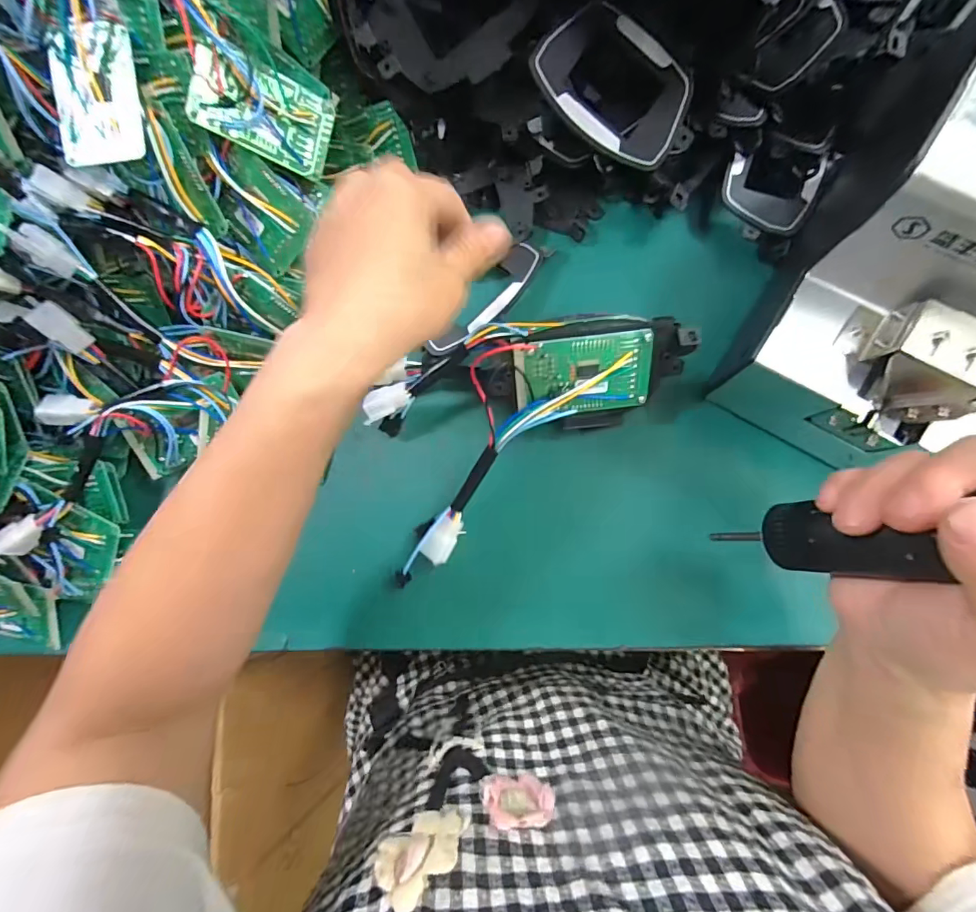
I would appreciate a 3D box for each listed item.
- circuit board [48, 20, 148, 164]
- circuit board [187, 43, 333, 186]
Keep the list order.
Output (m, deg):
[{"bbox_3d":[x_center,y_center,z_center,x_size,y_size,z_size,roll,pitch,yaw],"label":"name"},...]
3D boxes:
[{"bbox_3d":[-0.221,-0.203,0.257,0.047,0.008,0.063,-4,109,0],"label":"circuit board"},{"bbox_3d":[-0.135,-0.209,0.277,0.075,0.009,0.047,9,103,-35],"label":"circuit board"}]

